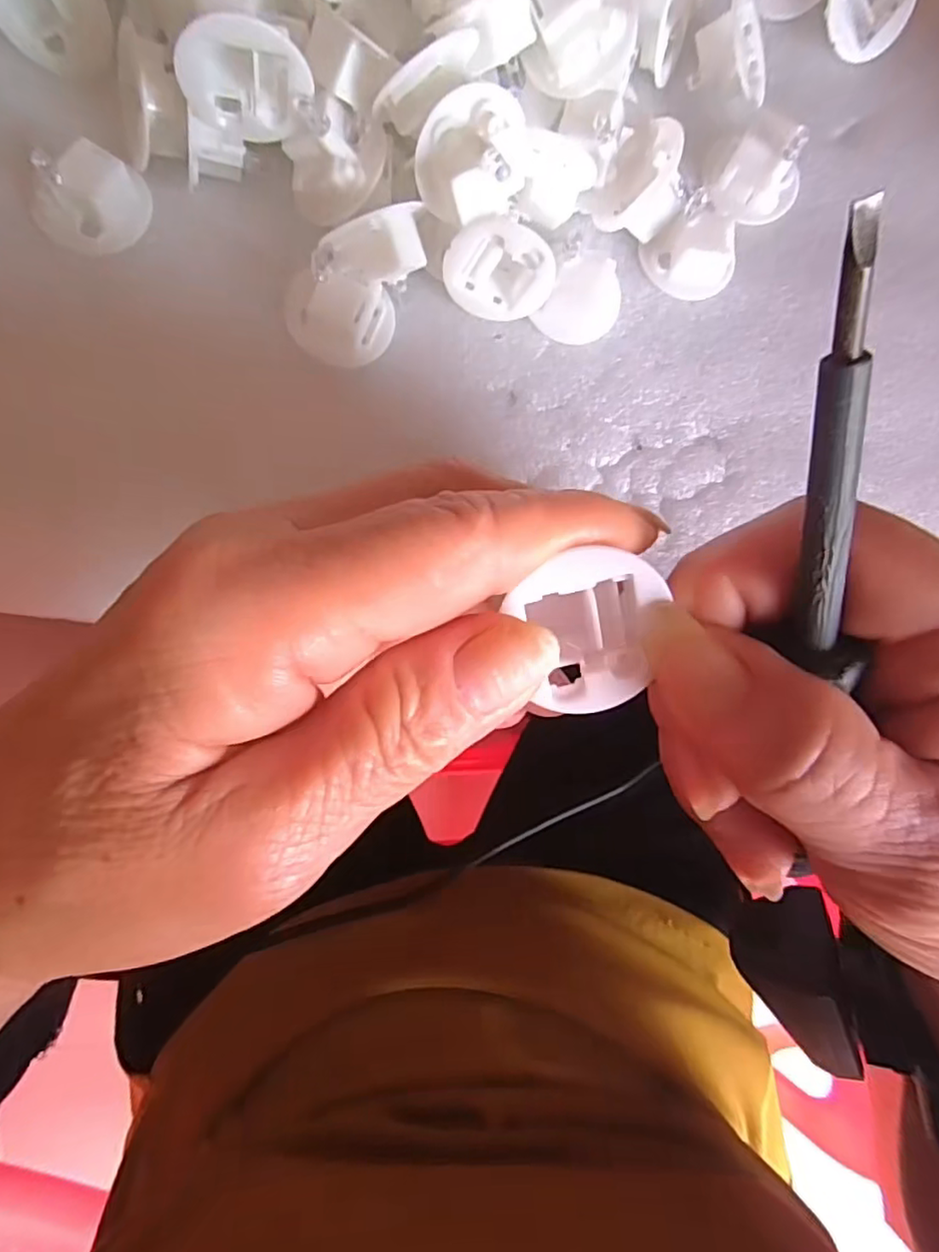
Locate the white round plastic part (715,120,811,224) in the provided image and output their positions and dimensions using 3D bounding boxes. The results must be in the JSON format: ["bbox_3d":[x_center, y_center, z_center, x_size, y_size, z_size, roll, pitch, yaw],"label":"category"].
[{"bbox_3d":[0.099,-0.151,0.204,0.026,0.023,0.025,0,86,-6],"label":"white round plastic part"}]

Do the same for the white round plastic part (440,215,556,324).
[{"bbox_3d":[0.009,-0.108,0.187,0.032,0.028,0.010,7,66,-13],"label":"white round plastic part"}]

